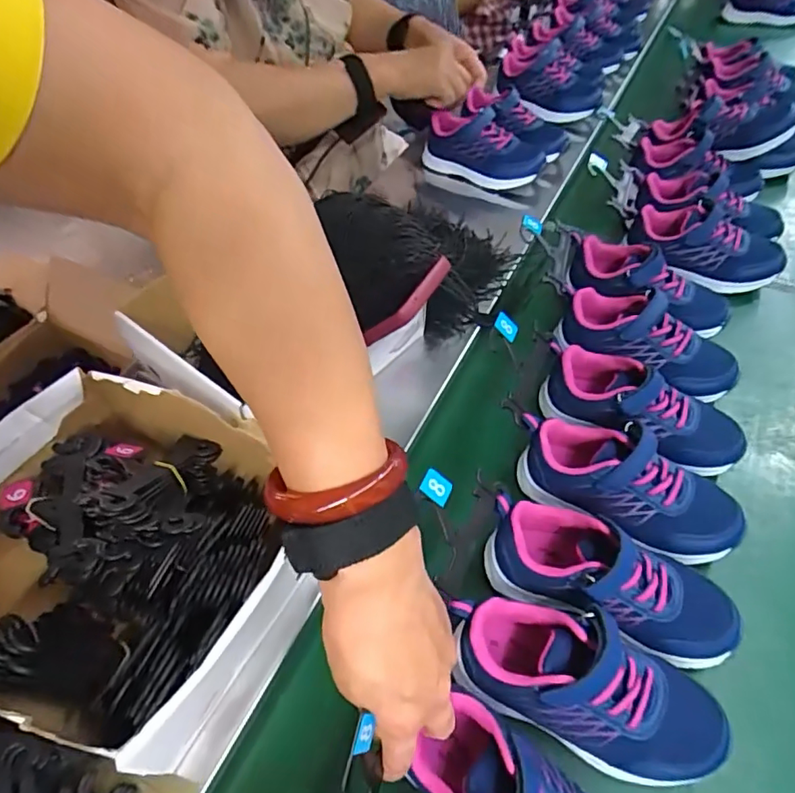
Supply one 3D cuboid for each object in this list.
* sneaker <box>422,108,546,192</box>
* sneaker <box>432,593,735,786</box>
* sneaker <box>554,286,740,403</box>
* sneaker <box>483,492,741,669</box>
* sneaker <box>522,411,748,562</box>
[{"bbox_3d":[0.113,-0.325,0.709,0.153,0.068,0.054,19,56,18],"label":"sneaker"},{"bbox_3d":[0.114,0.178,0.337,0.168,0.059,0.068,19,56,18],"label":"sneaker"},{"bbox_3d":[0.240,-0.049,0.526,0.168,0.074,0.068,28,59,23],"label":"sneaker"},{"bbox_3d":[0.151,0.131,0.387,0.170,0.074,0.073,17,56,17],"label":"sneaker"},{"bbox_3d":[0.182,0.072,0.435,0.174,0.085,0.083,26,59,22],"label":"sneaker"}]

